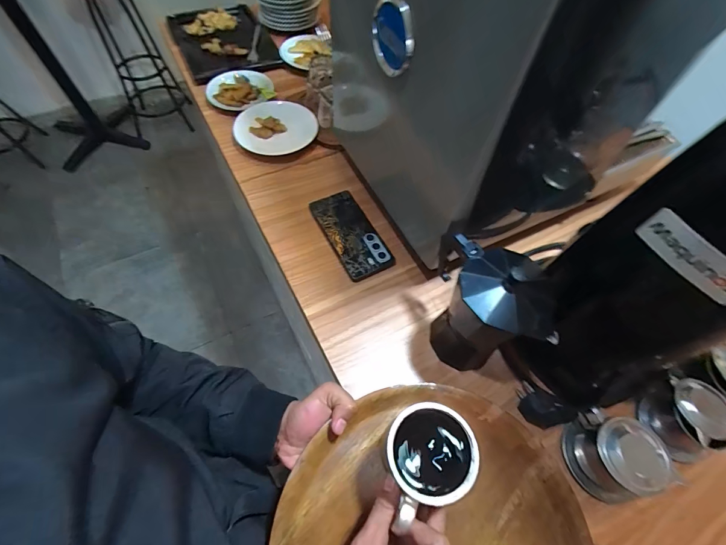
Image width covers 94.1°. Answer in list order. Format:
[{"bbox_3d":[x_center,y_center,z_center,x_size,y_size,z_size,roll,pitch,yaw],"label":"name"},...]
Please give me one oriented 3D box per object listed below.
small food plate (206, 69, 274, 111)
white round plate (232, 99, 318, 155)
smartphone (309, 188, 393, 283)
[{"bbox_3d":[-0.259,-0.384,0.707,0.128,0.026,0.121,2,60,-3],"label":"small food plate"},{"bbox_3d":[-0.169,-0.282,0.657,0.153,0.030,0.144,2,60,-3],"label":"white round plate"},{"bbox_3d":[-0.020,-0.065,0.547,0.077,0.016,0.165,-25,64,-17],"label":"smartphone"}]

